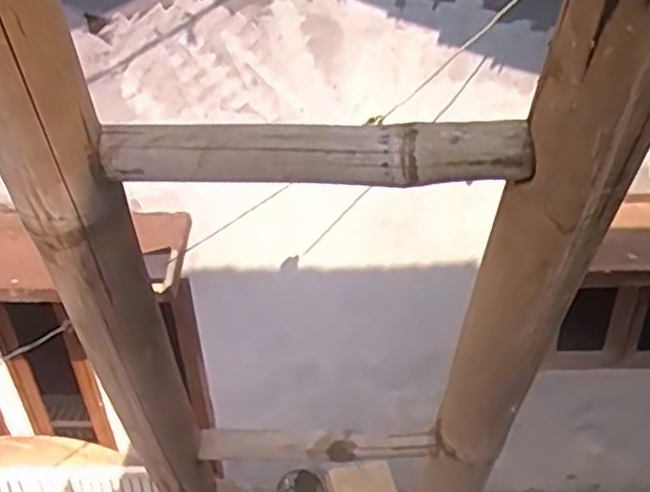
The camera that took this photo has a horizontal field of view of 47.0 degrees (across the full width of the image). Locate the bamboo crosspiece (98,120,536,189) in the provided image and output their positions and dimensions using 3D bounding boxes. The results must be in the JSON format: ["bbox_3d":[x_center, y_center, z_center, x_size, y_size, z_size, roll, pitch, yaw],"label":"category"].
[{"bbox_3d":[-0.007,-0.056,0.447,0.249,0.035,0.029,2,38,4],"label":"bamboo crosspiece"}]

